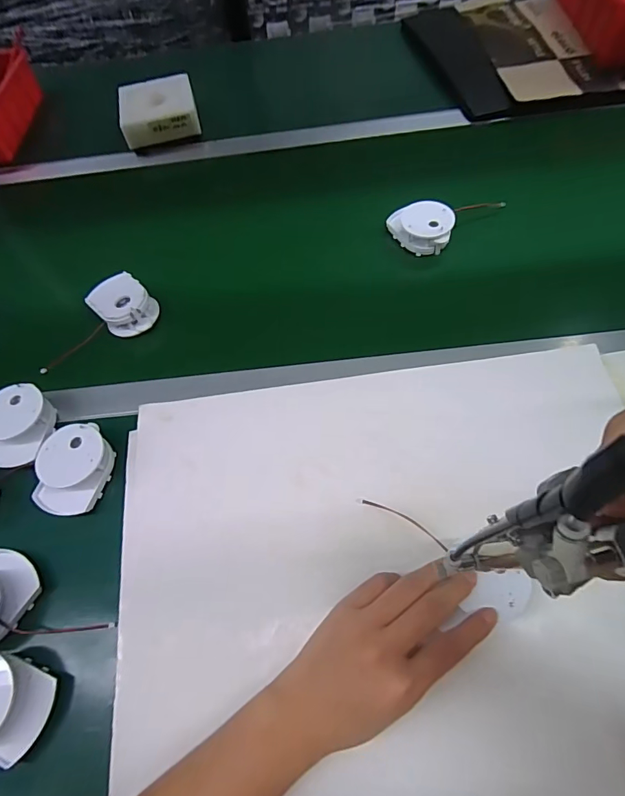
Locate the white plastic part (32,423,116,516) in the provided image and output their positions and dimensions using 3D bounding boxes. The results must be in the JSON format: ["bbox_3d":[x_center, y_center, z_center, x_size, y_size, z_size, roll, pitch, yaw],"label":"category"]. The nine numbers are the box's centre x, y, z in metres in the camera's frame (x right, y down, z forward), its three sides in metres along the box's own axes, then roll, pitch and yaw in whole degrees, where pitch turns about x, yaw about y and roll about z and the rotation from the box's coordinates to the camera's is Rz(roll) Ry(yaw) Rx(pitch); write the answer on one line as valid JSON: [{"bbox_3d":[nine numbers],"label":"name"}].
[{"bbox_3d":[-0.232,0.068,0.420,0.063,0.030,0.082,1,63,1],"label":"white plastic part"}]

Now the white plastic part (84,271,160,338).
[{"bbox_3d":[-0.225,-0.111,0.521,0.061,0.027,0.074,-41,69,-18],"label":"white plastic part"}]

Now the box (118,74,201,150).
[{"bbox_3d":[-0.248,-0.464,0.704,0.122,0.035,0.119,-17,61,-3],"label":"box"}]

